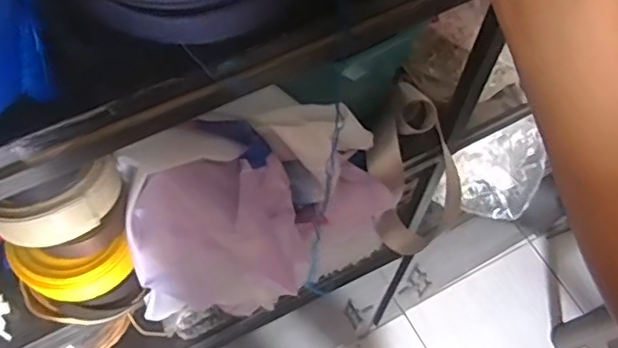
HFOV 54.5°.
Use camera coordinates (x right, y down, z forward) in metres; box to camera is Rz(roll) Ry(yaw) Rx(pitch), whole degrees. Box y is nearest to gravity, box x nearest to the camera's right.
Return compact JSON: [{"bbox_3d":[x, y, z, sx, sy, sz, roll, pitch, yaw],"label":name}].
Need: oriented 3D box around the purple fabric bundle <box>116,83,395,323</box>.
[{"bbox_3d":[-0.046,0.035,0.556,0.251,0.159,0.150,-36,69,-19],"label":"purple fabric bundle"}]

